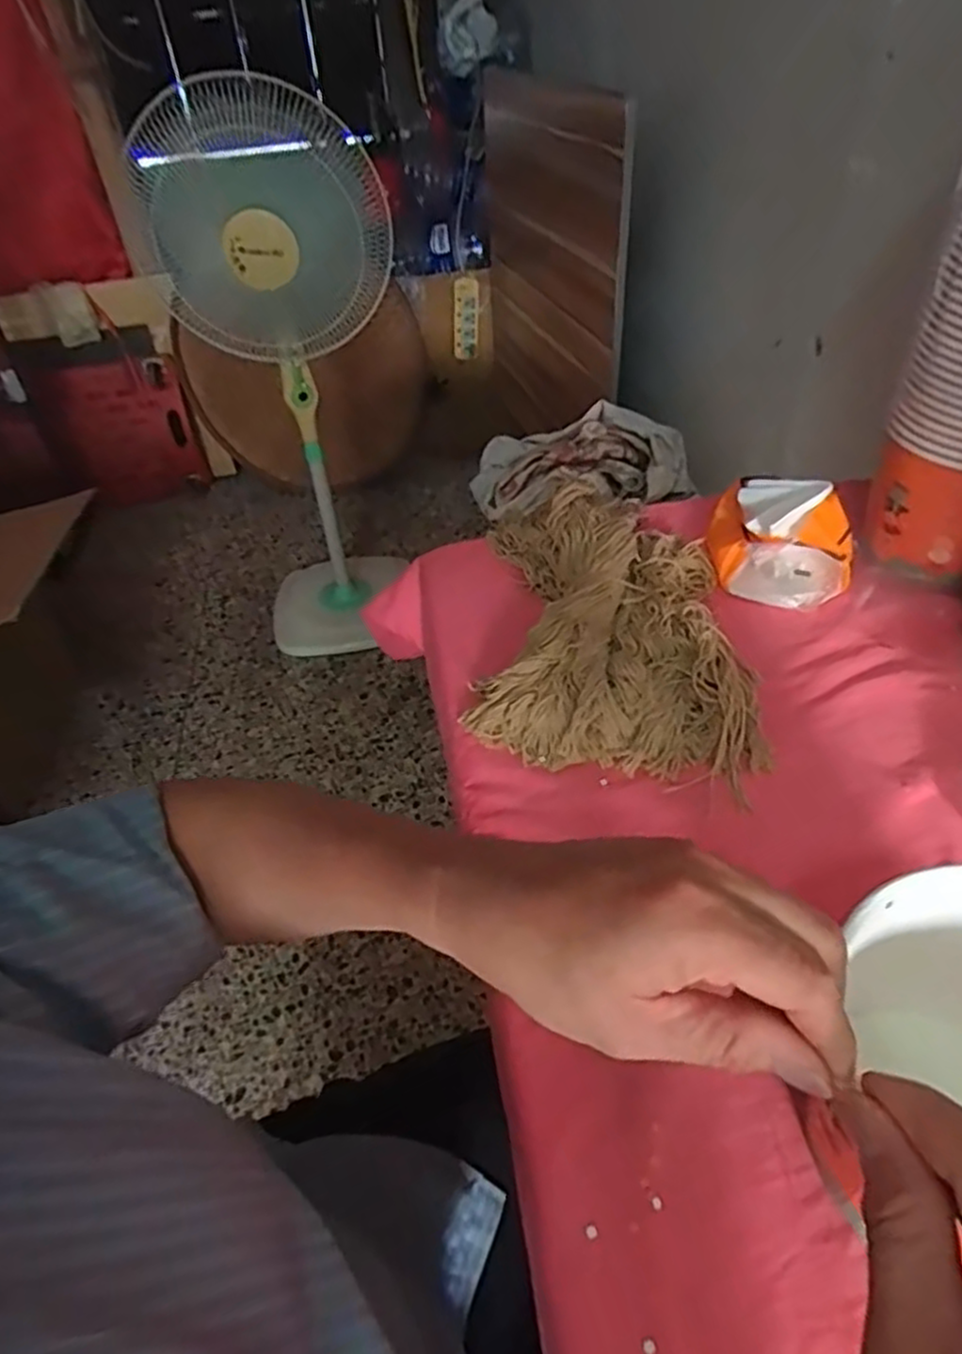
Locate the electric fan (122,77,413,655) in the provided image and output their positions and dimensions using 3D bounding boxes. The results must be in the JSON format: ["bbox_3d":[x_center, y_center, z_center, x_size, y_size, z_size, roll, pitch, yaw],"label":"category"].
[{"bbox_3d":[-0.378,-0.583,1.570,0.433,1.079,0.483,-19,46,-13],"label":"electric fan"}]

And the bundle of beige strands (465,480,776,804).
[{"bbox_3d":[0.116,-0.063,0.666,0.232,0.058,0.349,2,45,8],"label":"bundle of beige strands"}]

